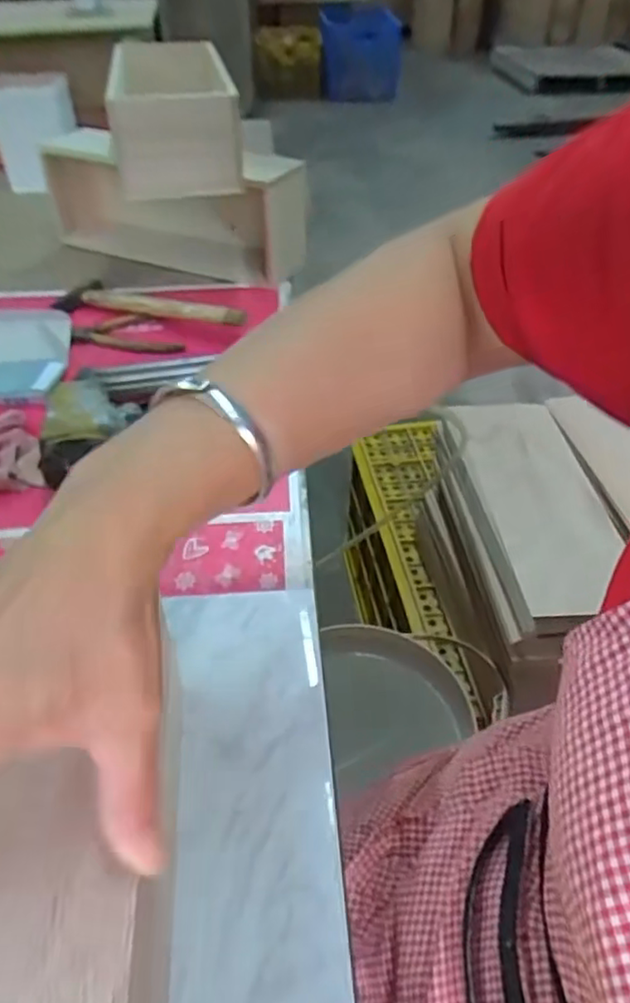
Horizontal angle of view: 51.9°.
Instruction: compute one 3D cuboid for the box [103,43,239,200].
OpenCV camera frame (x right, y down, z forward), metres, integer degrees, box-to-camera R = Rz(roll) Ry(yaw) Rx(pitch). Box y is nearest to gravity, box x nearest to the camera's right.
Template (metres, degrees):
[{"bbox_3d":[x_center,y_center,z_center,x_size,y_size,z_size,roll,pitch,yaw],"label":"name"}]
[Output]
[{"bbox_3d":[-0.162,-0.461,0.759,0.124,0.085,0.362,-7,44,-7],"label":"box"}]

